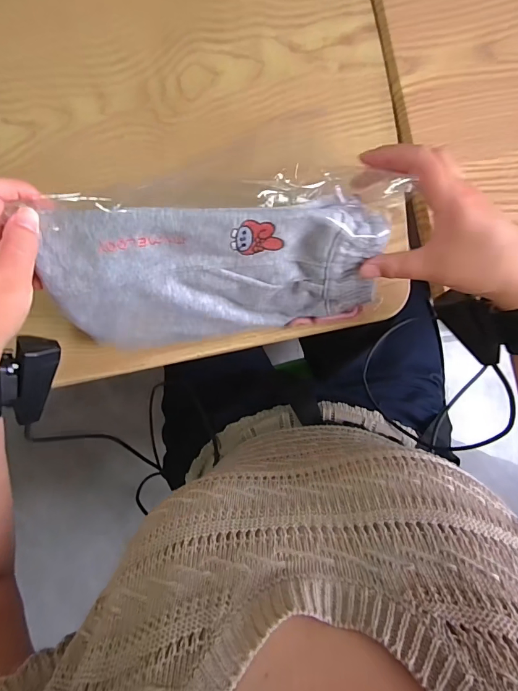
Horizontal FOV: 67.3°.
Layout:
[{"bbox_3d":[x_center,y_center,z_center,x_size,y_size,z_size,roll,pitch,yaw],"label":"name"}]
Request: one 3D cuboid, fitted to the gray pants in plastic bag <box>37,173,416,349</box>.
[{"bbox_3d":[-0.028,-0.055,0.309,0.247,0.151,0.026,-7,56,-3],"label":"gray pants in plastic bag"}]

